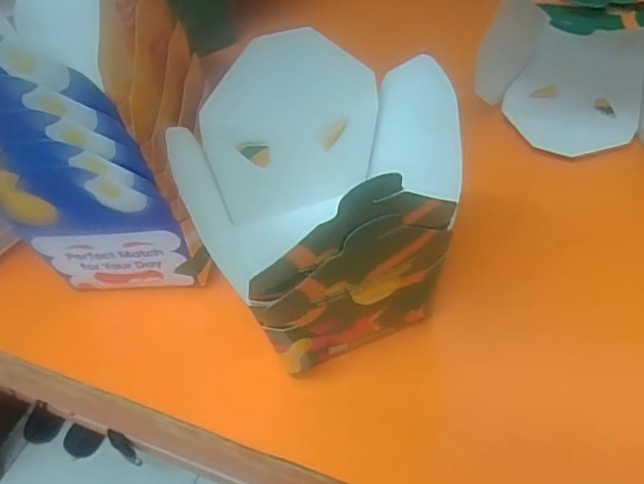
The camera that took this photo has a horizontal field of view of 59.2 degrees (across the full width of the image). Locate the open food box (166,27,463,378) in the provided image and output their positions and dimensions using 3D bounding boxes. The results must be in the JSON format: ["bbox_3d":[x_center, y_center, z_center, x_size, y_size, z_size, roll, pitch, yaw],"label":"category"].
[{"bbox_3d":[0.005,-0.014,0.295,0.114,0.139,0.123,-28,49,-17],"label":"open food box"}]

